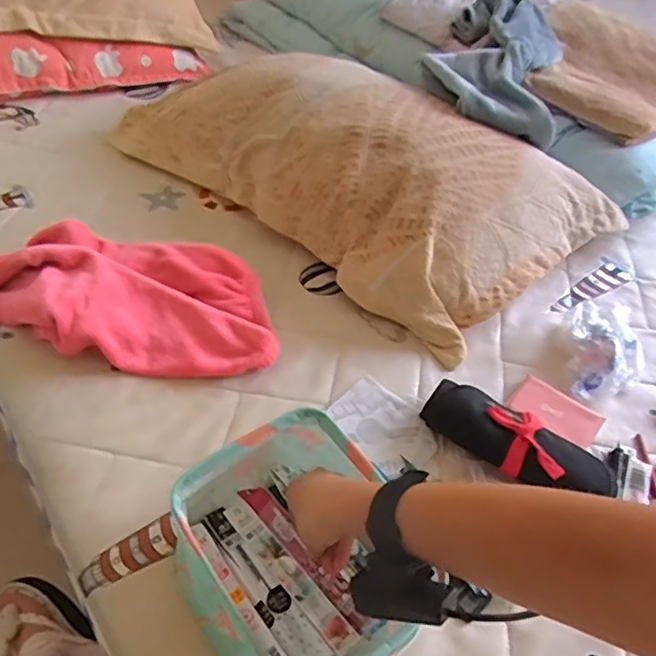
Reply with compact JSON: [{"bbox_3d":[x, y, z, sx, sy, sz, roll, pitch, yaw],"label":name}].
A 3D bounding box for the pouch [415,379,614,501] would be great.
[{"bbox_3d":[0.208,0.128,0.650,0.211,0.052,0.077,33,53,21],"label":"pouch"}]

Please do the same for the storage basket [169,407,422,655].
[{"bbox_3d":[-0.034,0.189,0.521,0.170,0.126,0.209,-29,57,-27],"label":"storage basket"}]

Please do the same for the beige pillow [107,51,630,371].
[{"bbox_3d":[0.039,-0.273,0.917,0.714,0.155,0.383,35,54,23],"label":"beige pillow"}]

